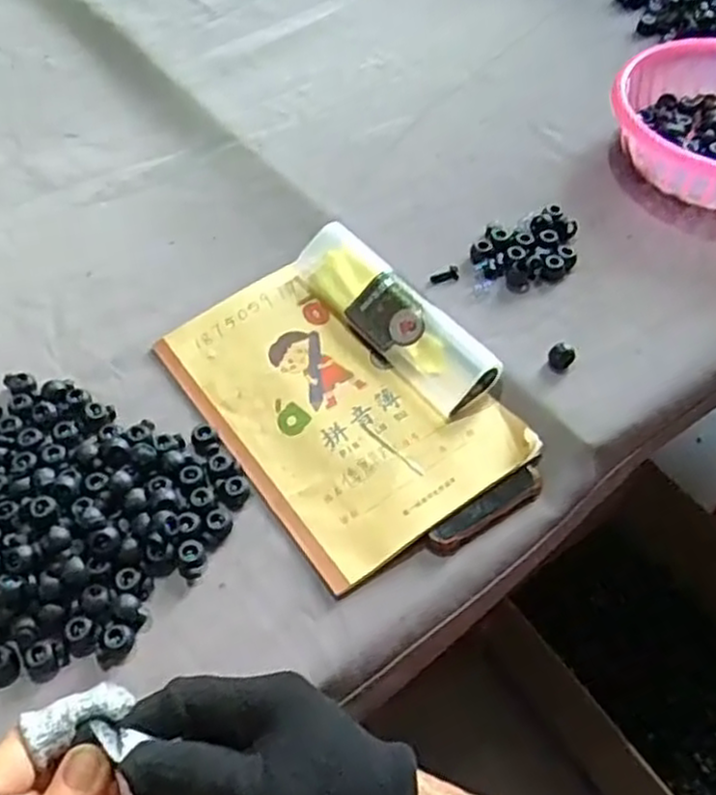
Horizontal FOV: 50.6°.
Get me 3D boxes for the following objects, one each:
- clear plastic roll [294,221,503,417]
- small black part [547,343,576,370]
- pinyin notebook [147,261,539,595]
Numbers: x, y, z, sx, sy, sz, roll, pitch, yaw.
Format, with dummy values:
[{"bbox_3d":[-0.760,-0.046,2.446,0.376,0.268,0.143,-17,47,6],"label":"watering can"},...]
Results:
[{"bbox_3d":[0.020,-0.053,0.475,0.044,0.024,0.156,-32,60,-22],"label":"clear plastic roll"},{"bbox_3d":[0.121,-0.025,0.448,0.015,0.012,0.014,-1,55,1],"label":"small black part"},{"bbox_3d":[-0.015,-0.001,0.451,0.136,0.009,0.204,-31,60,-22],"label":"pinyin notebook"}]

